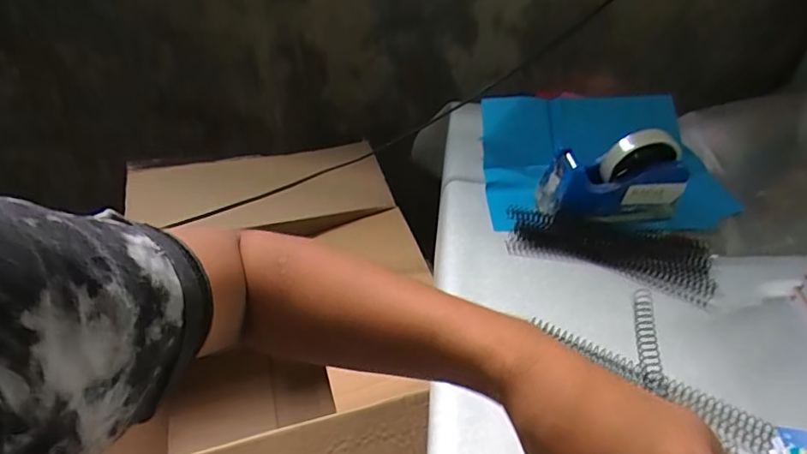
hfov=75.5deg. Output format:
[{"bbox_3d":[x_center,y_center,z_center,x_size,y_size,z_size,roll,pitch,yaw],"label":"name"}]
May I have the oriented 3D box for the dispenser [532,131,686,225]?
[{"bbox_3d":[0.248,-0.054,0.601,0.165,0.101,0.051,3,40,0],"label":"dispenser"}]

